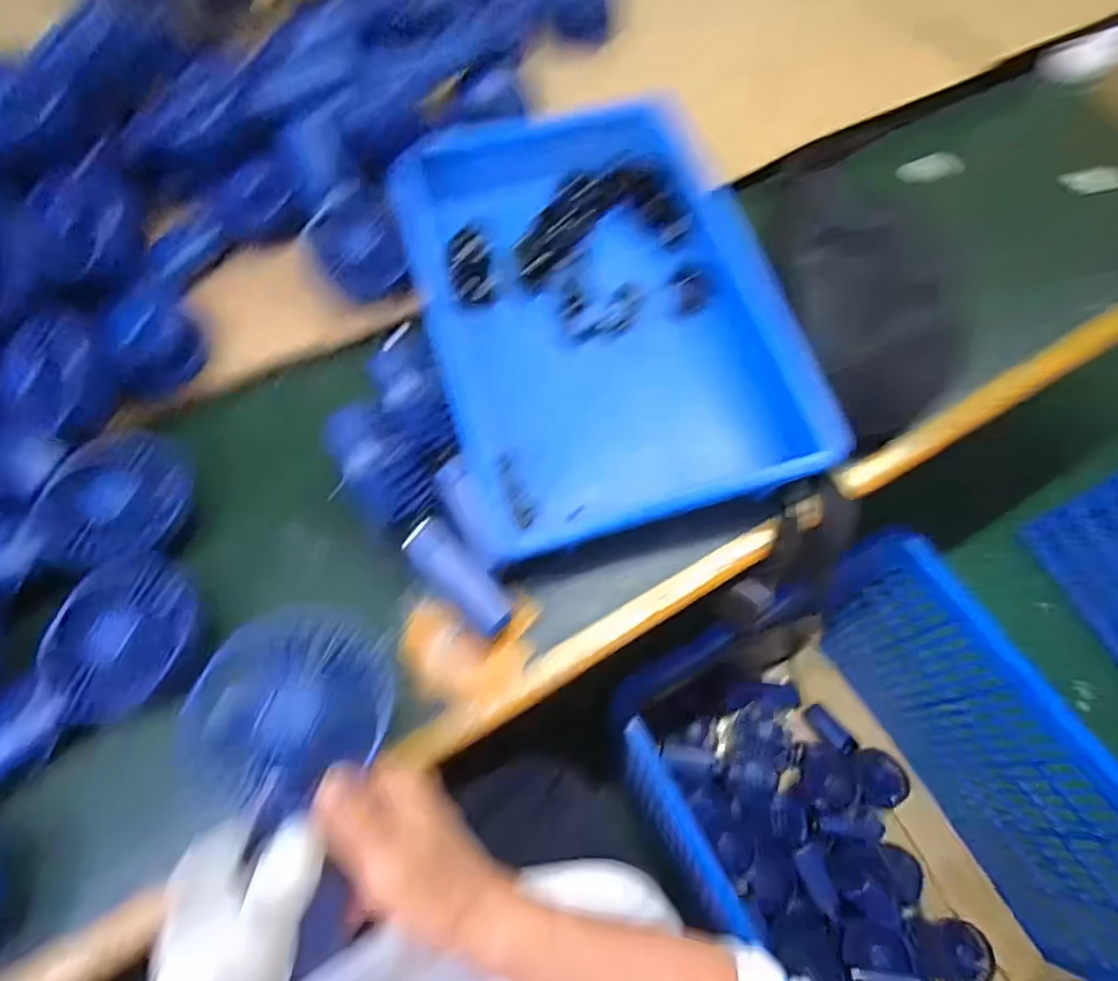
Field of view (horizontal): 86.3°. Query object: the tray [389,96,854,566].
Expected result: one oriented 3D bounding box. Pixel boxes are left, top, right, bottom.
[{"bbox_3d":[0.025,-0.158,0.490,0.250,0.069,0.411,-14,67,-7],"label":"tray"}]

